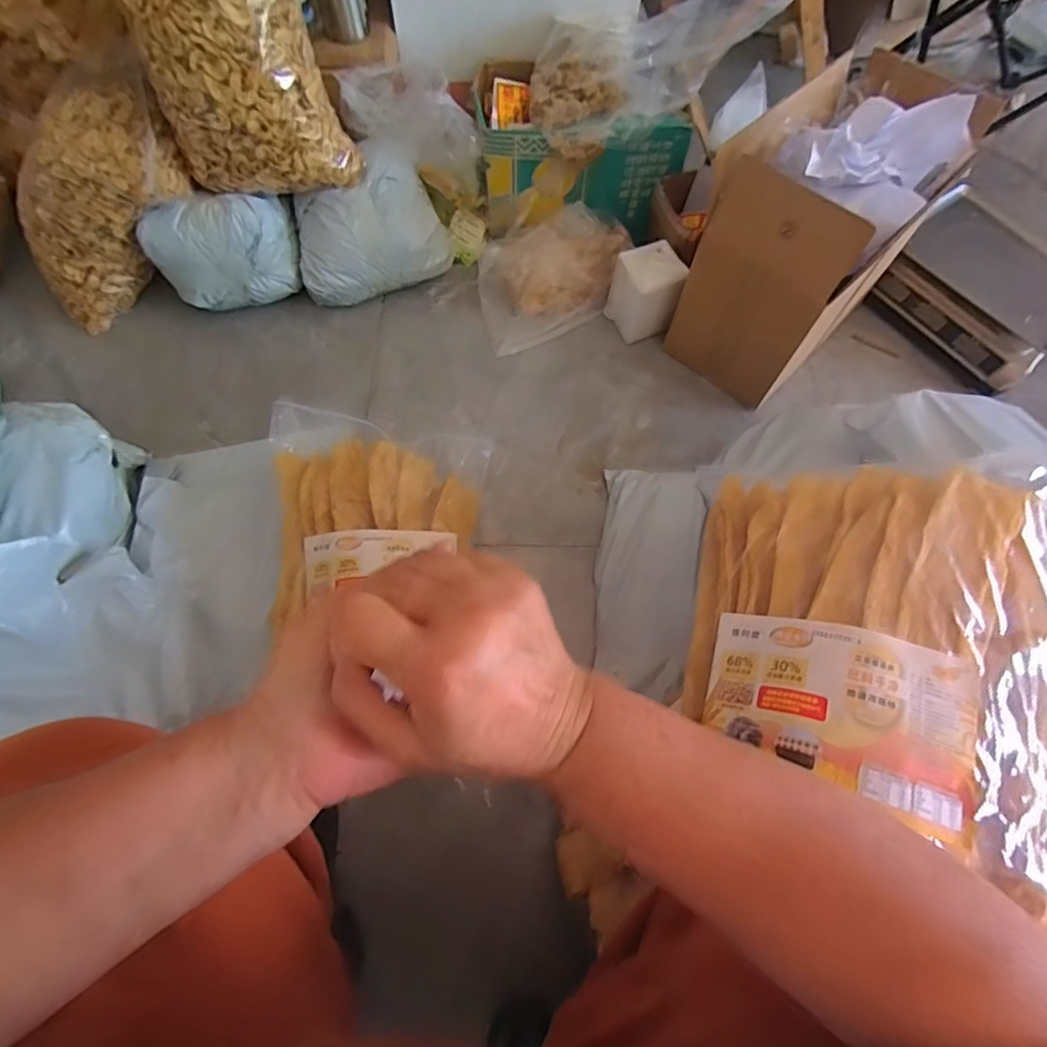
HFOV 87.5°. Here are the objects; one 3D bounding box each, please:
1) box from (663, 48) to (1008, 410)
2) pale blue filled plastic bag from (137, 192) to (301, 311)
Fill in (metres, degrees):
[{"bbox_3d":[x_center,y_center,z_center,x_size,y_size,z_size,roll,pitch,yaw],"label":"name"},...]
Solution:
[{"bbox_3d":[0.447,-0.453,0.861,0.241,0.359,0.375,42,72,15],"label":"box"},{"bbox_3d":[-0.507,-0.460,0.927,0.227,0.136,0.113,-9,67,-5],"label":"pale blue filled plastic bag"}]

